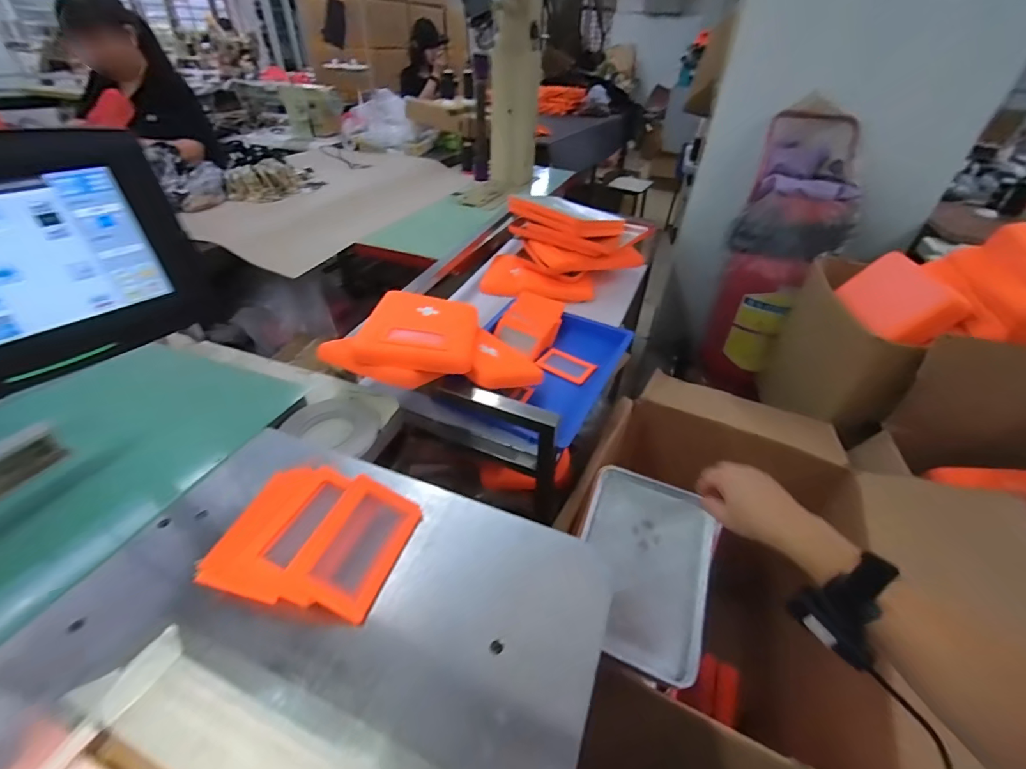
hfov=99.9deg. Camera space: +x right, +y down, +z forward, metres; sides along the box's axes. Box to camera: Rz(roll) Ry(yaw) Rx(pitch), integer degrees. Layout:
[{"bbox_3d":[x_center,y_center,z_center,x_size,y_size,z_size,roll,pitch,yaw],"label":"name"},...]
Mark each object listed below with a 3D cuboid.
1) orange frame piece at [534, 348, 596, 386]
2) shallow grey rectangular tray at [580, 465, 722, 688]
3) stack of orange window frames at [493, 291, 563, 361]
[{"bbox_3d":[0.106,-0.038,0.851,0.107,0.014,0.060,27,44,27],"label":"orange frame piece"},{"bbox_3d":[0.182,0.253,0.614,0.175,0.043,0.256,18,54,12],"label":"shallow grey rectangular tray"},{"bbox_3d":[0.033,-0.125,0.898,0.117,0.026,0.162,23,60,15],"label":"stack of orange window frames"}]

